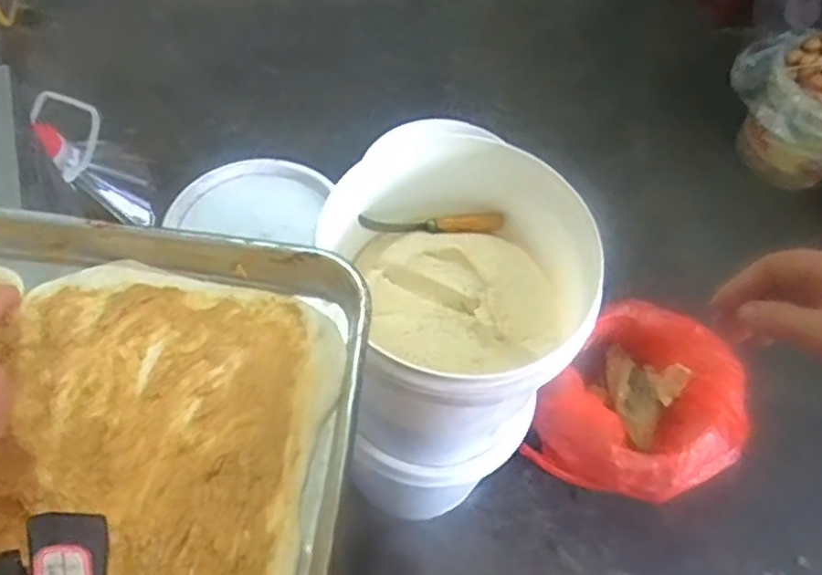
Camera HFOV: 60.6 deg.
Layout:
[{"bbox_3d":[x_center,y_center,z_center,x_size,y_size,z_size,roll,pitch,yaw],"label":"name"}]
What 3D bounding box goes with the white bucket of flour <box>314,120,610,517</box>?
[{"bbox_3d":[0.017,0.033,0.889,0.338,0.351,0.289,34,64,15],"label":"white bucket of flour"}]

